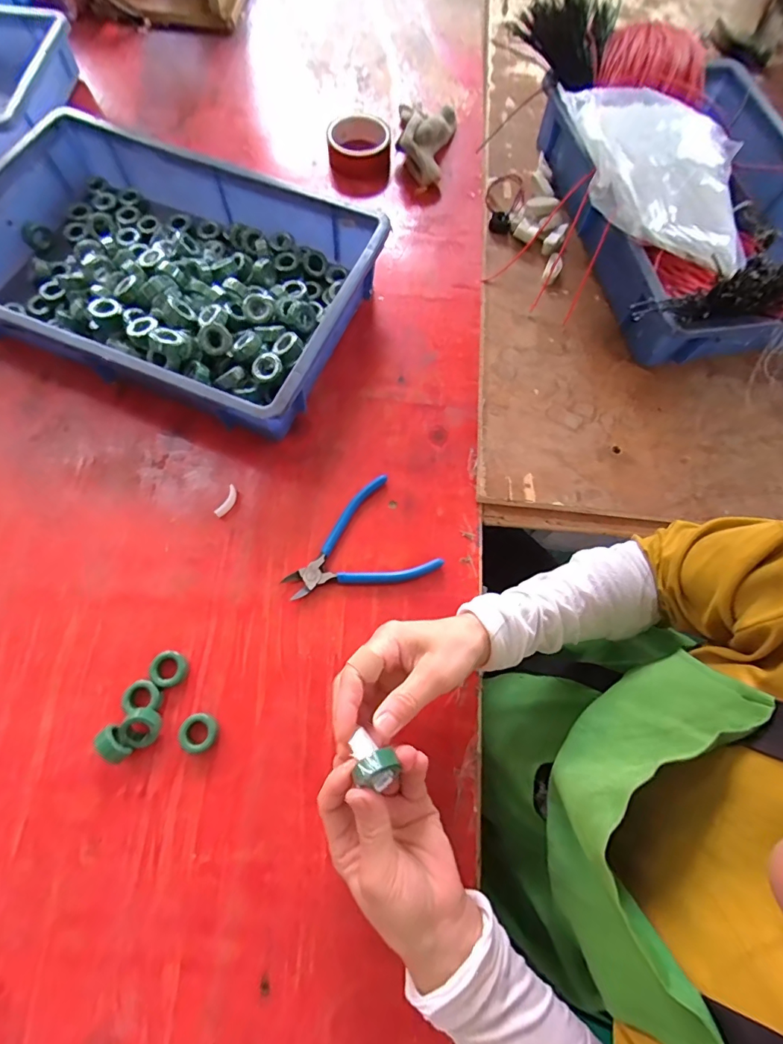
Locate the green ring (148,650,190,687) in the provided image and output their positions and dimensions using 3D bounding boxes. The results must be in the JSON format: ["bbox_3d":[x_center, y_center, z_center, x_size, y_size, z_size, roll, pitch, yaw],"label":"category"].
[{"bbox_3d":[-0.201,0.133,0.411,0.031,0.012,0.029,1,71,-2],"label":"green ring"}]

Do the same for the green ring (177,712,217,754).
[{"bbox_3d":[-0.166,0.182,0.392,0.030,0.014,0.029,1,71,-2],"label":"green ring"}]

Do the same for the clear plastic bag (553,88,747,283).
[{"bbox_3d":[0.329,-0.411,0.544,0.251,0.060,0.224,6,80,-18],"label":"clear plastic bag"}]

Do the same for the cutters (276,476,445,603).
[{"bbox_3d":[-0.039,0.029,0.455,0.141,0.010,0.112,-28,74,-11],"label":"cutters"}]

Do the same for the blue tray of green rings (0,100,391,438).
[{"bbox_3d":[-0.251,-0.279,0.515,0.426,0.082,0.281,23,71,6],"label":"blue tray of green rings"}]

